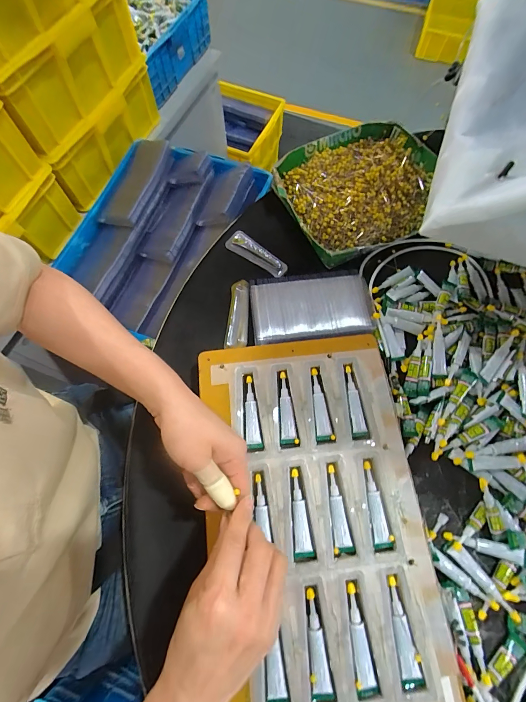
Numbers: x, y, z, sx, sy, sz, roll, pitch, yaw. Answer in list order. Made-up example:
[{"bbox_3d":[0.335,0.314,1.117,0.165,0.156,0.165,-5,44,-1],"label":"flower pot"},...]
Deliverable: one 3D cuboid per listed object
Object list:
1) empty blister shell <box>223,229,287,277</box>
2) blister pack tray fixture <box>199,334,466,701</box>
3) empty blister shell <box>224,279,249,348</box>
[{"bbox_3d":[-0.009,-0.149,0.476,0.101,0.015,0.031,33,76,10],"label":"empty blister shell"},{"bbox_3d":[0.056,0.172,0.337,0.220,0.019,0.383,-7,73,-2],"label":"blister pack tray fixture"},{"bbox_3d":[-0.035,-0.050,0.440,0.030,0.012,0.098,4,73,2],"label":"empty blister shell"}]

